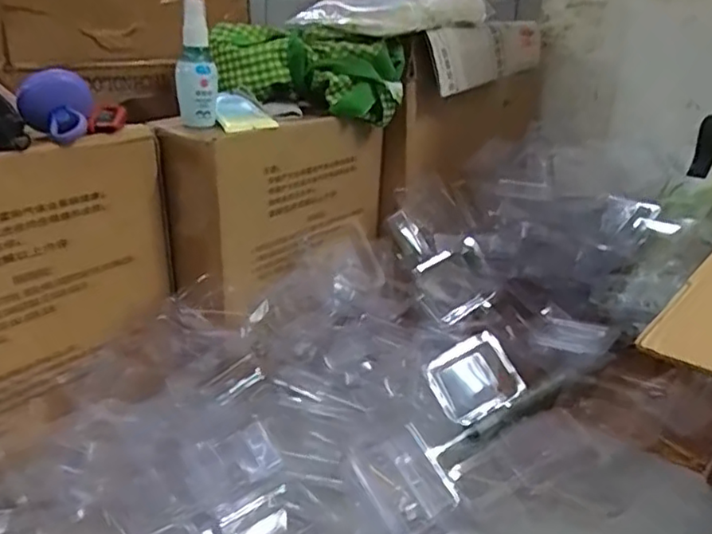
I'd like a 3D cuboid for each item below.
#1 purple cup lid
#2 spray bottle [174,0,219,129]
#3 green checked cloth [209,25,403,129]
[{"bbox_3d":[-0.248,-0.134,0.522,0.053,0.055,0.033,-6,24,-20],"label":"purple cup lid"},{"bbox_3d":[-0.152,-0.194,0.601,0.038,0.117,0.029,-4,23,-15],"label":"spray bottle"},{"bbox_3d":[-0.053,-0.220,0.716,0.209,0.088,0.061,6,23,9],"label":"green checked cloth"}]

